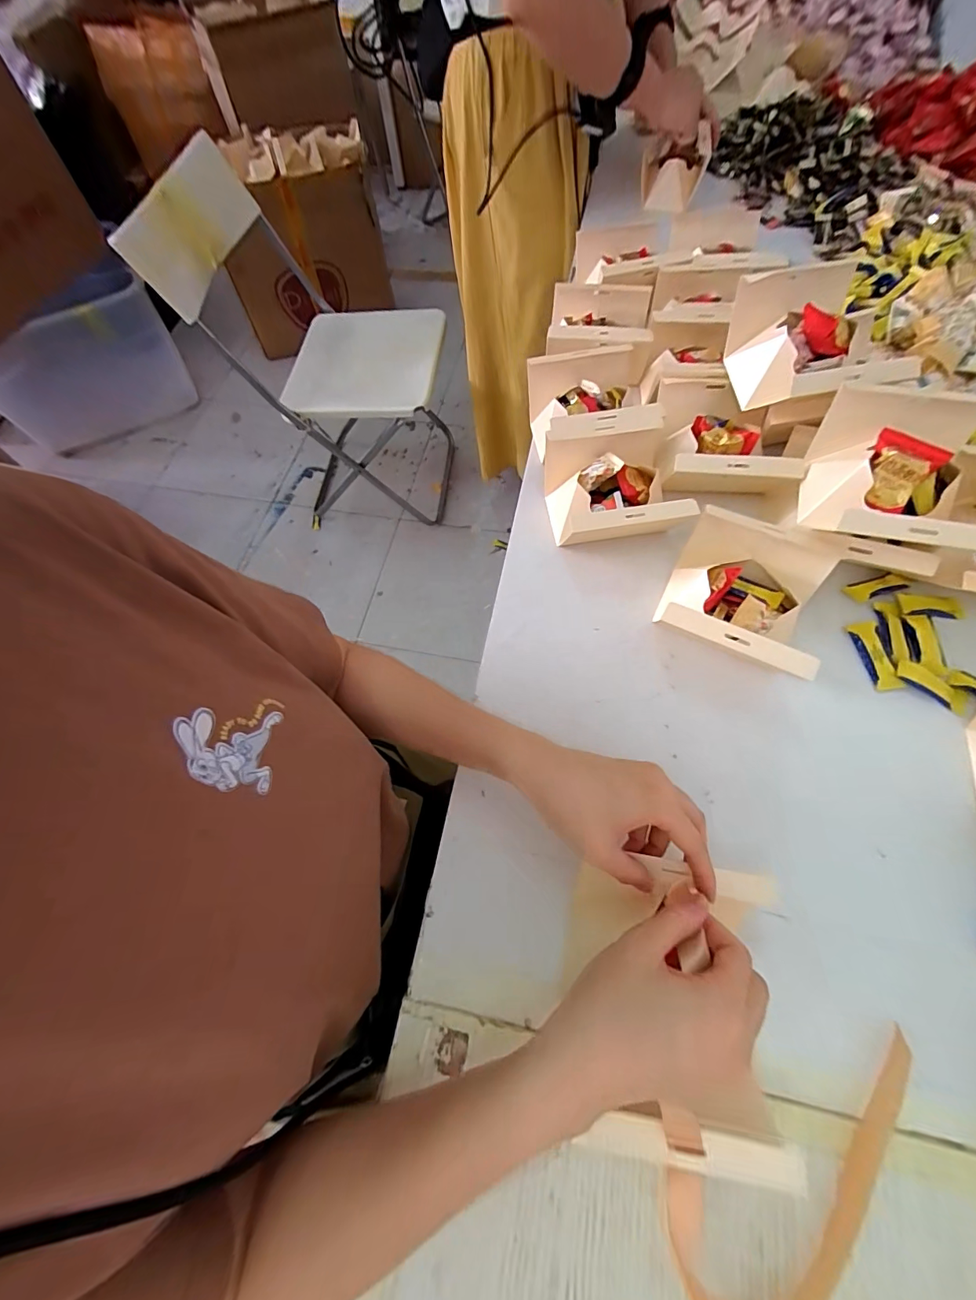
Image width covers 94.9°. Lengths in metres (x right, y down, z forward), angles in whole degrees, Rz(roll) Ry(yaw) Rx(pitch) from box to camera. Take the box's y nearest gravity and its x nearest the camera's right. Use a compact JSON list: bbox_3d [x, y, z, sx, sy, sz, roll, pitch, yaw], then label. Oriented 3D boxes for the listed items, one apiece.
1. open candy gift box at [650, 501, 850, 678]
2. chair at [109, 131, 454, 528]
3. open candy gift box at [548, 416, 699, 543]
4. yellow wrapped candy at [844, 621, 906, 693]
[{"bbox_3d":[0.237,-0.047,0.423,0.124,0.070,0.142,26,69,14],"label":"open candy gift box"},{"bbox_3d":[-0.376,-0.714,1.173,0.490,0.747,0.393,0,65,3],"label":"chair"},{"bbox_3d":[0.137,-0.177,0.493,0.139,0.076,0.150,-8,65,-1],"label":"open candy gift box"},{"bbox_3d":[0.370,0.005,0.425,0.025,0.011,0.068,-6,65,1],"label":"yellow wrapped candy"}]

